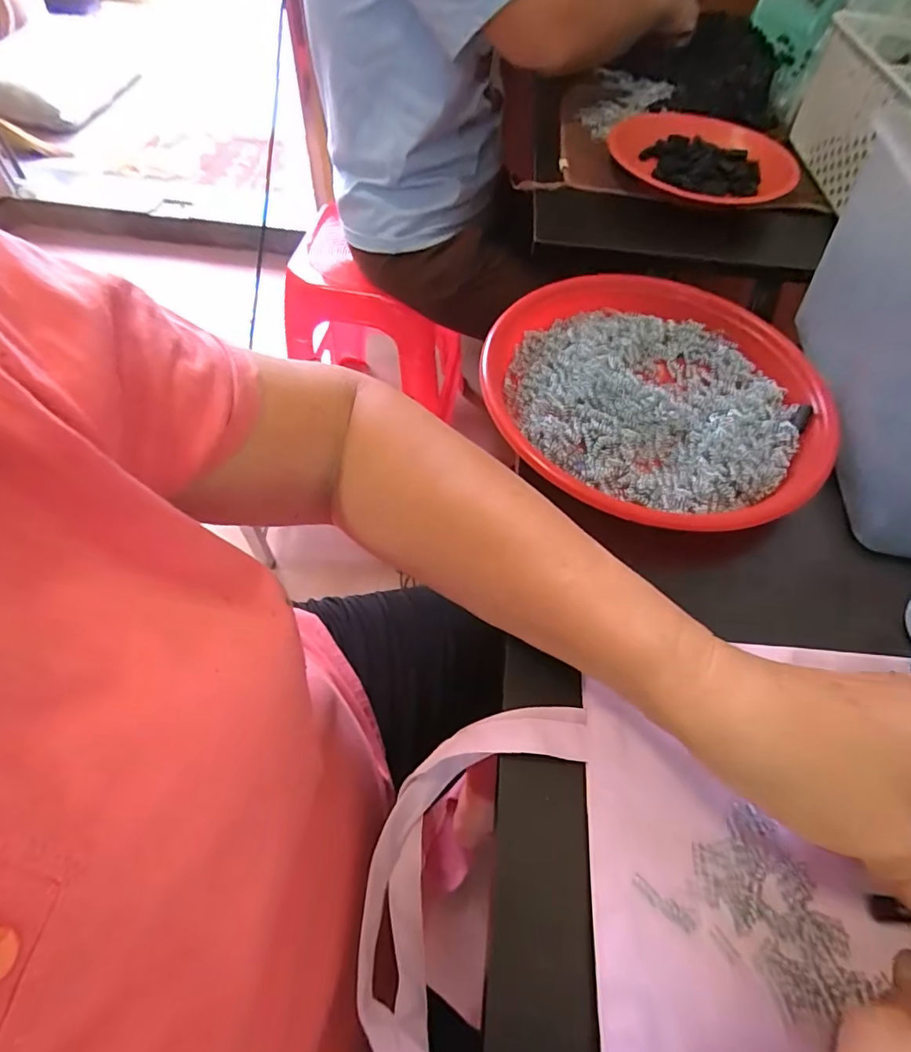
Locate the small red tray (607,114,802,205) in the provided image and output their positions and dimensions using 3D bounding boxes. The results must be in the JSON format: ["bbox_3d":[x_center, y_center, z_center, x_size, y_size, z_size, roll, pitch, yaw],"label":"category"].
[{"bbox_3d":[0.275,-0.389,0.578,0.176,0.029,0.171,0,57,-4],"label":"small red tray"}]

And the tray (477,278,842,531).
[{"bbox_3d":[0.140,-0.096,0.383,0.230,0.029,0.230,20,58,9],"label":"tray"}]

